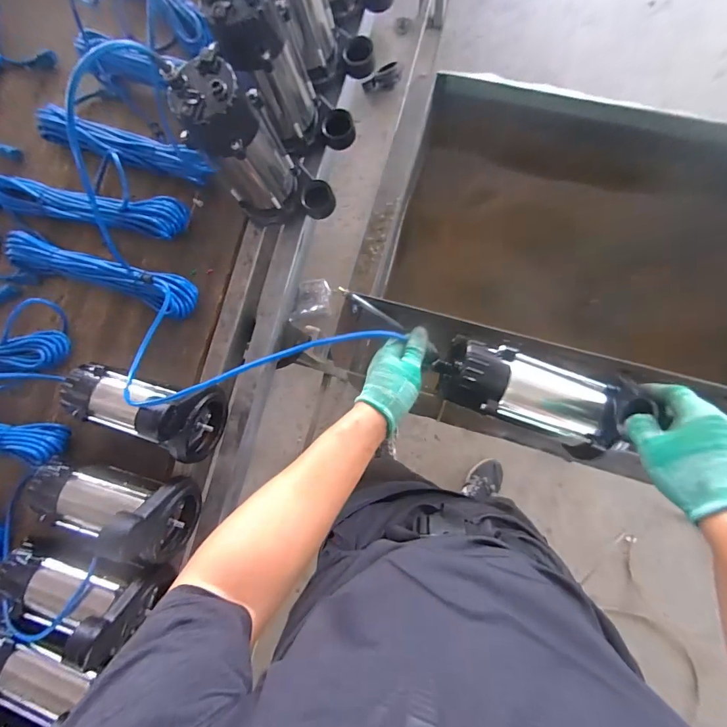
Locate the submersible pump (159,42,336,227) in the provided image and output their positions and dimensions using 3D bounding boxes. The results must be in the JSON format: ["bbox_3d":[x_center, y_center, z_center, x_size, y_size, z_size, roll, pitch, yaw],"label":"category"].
[{"bbox_3d":[-0.136,-0.295,0.541,0.157,0.231,0.092,4,84,7],"label":"submersible pump"}]

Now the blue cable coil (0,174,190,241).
[{"bbox_3d":[-0.485,-0.281,0.667,0.352,0.058,0.084,14,86,7],"label":"blue cable coil"}]

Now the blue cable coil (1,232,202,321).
[{"bbox_3d":[-0.454,-0.157,0.659,0.343,0.053,0.071,18,86,8],"label":"blue cable coil"}]

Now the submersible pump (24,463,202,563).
[{"bbox_3d":[-0.385,0.220,0.559,0.220,0.163,0.109,7,85,7],"label":"submersible pump"}]

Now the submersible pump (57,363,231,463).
[{"bbox_3d":[-0.350,0.074,0.573,0.223,0.164,0.116,10,85,7],"label":"submersible pump"}]

